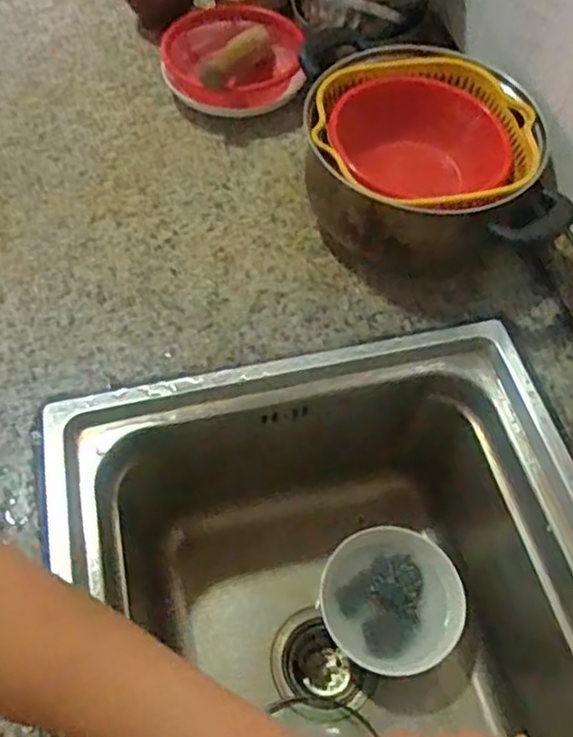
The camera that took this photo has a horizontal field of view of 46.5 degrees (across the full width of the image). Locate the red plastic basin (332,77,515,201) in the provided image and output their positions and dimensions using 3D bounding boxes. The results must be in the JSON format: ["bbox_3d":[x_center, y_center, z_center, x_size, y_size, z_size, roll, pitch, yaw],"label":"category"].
[{"bbox_3d":[0.139,-0.207,0.693,0.175,0.103,0.171,1,58,-1],"label":"red plastic basin"}]

